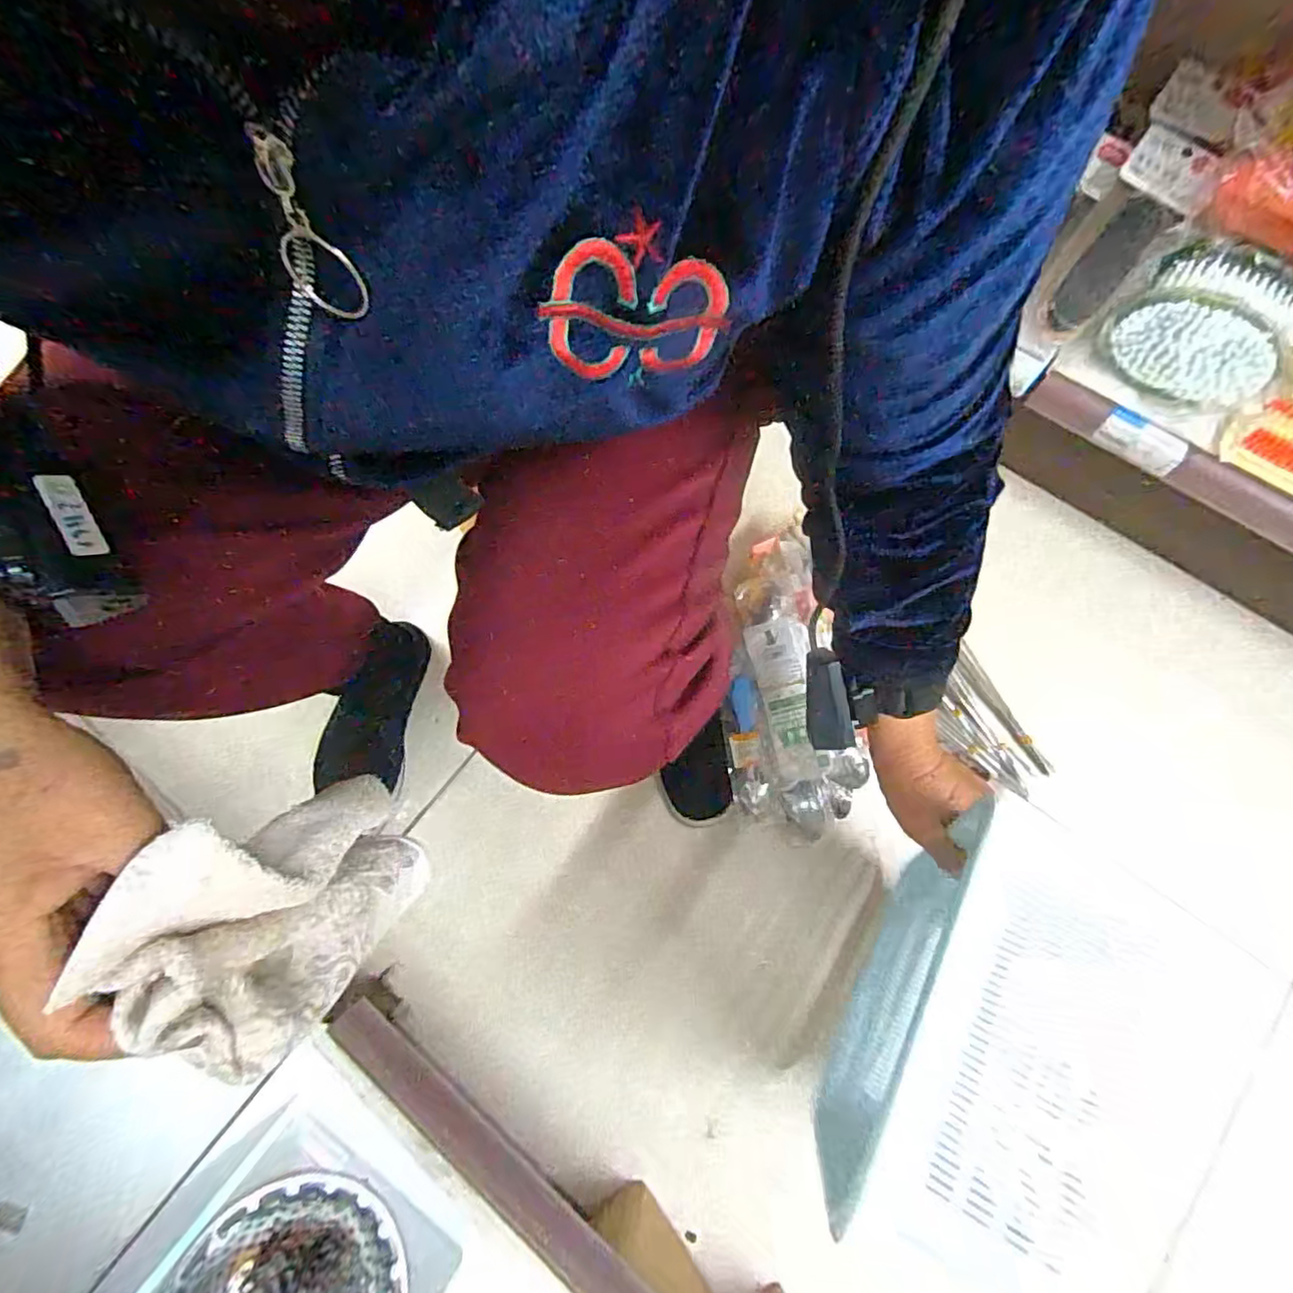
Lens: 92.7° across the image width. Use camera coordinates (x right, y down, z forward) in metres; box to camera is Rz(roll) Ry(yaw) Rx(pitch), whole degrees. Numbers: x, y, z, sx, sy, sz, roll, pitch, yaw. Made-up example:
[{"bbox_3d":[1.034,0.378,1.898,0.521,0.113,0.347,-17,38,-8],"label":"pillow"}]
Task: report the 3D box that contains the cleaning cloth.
[{"bbox_3d":[-0.159,0.122,0.292,0.039,0.187,0.114,14,74,6],"label":"cleaning cloth"}]

